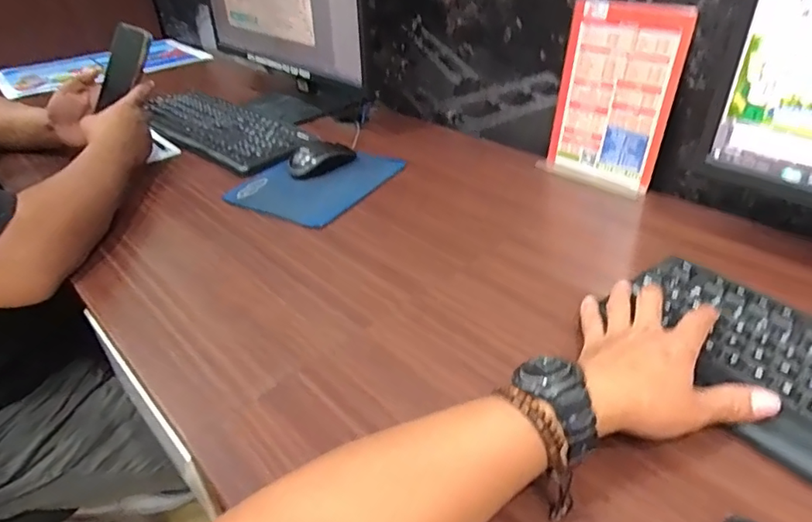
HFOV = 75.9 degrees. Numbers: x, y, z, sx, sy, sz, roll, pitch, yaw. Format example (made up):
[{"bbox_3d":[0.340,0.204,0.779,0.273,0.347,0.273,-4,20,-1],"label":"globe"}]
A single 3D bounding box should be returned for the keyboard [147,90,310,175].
[{"bbox_3d":[-0.330,-0.236,0.905,0.422,0.024,0.155,28,46,37],"label":"keyboard"}]

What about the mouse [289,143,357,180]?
[{"bbox_3d":[-0.120,-0.148,0.749,0.096,0.034,0.047,-15,36,-14],"label":"mouse"}]

